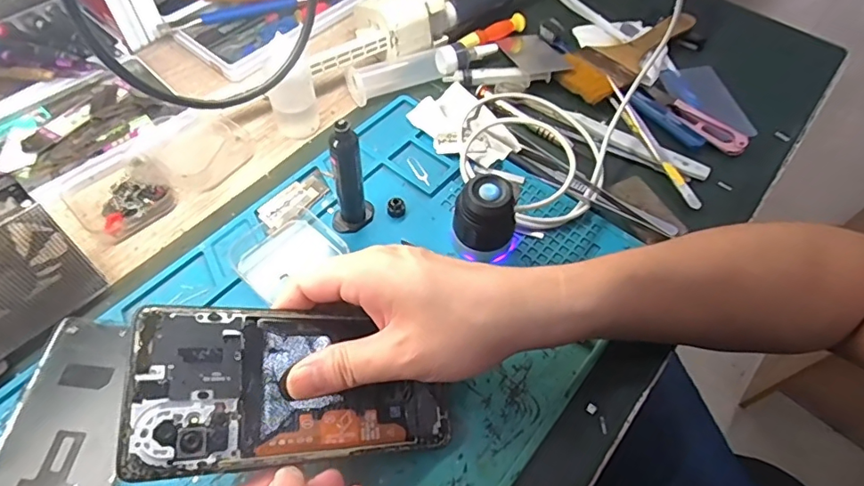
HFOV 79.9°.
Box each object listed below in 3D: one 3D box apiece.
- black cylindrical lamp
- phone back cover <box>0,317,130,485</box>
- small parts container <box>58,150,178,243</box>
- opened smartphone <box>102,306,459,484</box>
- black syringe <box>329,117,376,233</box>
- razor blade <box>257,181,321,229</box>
[{"bbox_3d":[0.036,-0.015,0.337,0.036,0.055,0.034,2,57,-2],"label":"black cylindrical lamp"},{"bbox_3d":[-0.199,0.113,0.270,0.067,0.005,0.153,3,57,-1],"label":"phone back cover"},{"bbox_3d":[-0.223,-0.037,0.369,0.065,0.018,0.060,-36,66,-23],"label":"small parts container"},{"bbox_3d":[-0.063,0.070,0.256,0.155,0.004,0.074,8,67,-29],"label":"opened smartphone"},{"bbox_3d":[-0.054,-0.043,0.333,0.028,0.089,0.022,-5,57,-7],"label":"black syringe"},{"bbox_3d":[-0.103,-0.029,0.369,0.025,0.005,0.042,36,61,18],"label":"razor blade"}]

